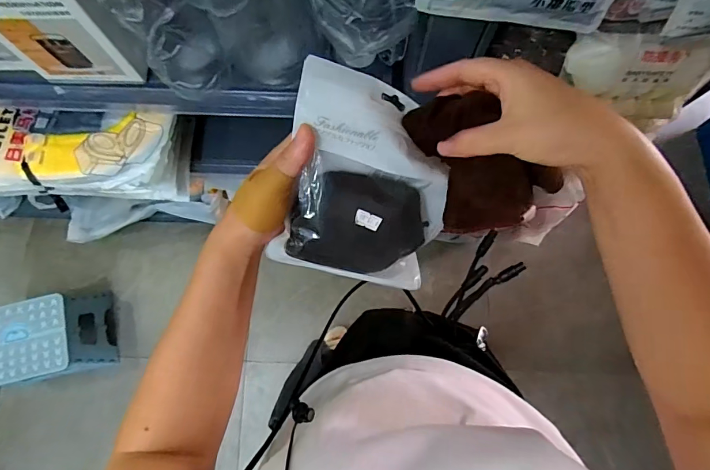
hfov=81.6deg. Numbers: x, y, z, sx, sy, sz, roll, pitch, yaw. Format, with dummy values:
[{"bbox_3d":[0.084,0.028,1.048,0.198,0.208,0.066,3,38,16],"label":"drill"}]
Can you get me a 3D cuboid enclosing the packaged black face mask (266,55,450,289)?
[{"bbox_3d":[0.011,-0.036,0.323,0.130,0.027,0.161,10,119,-12],"label":"packaged black face mask"}]

